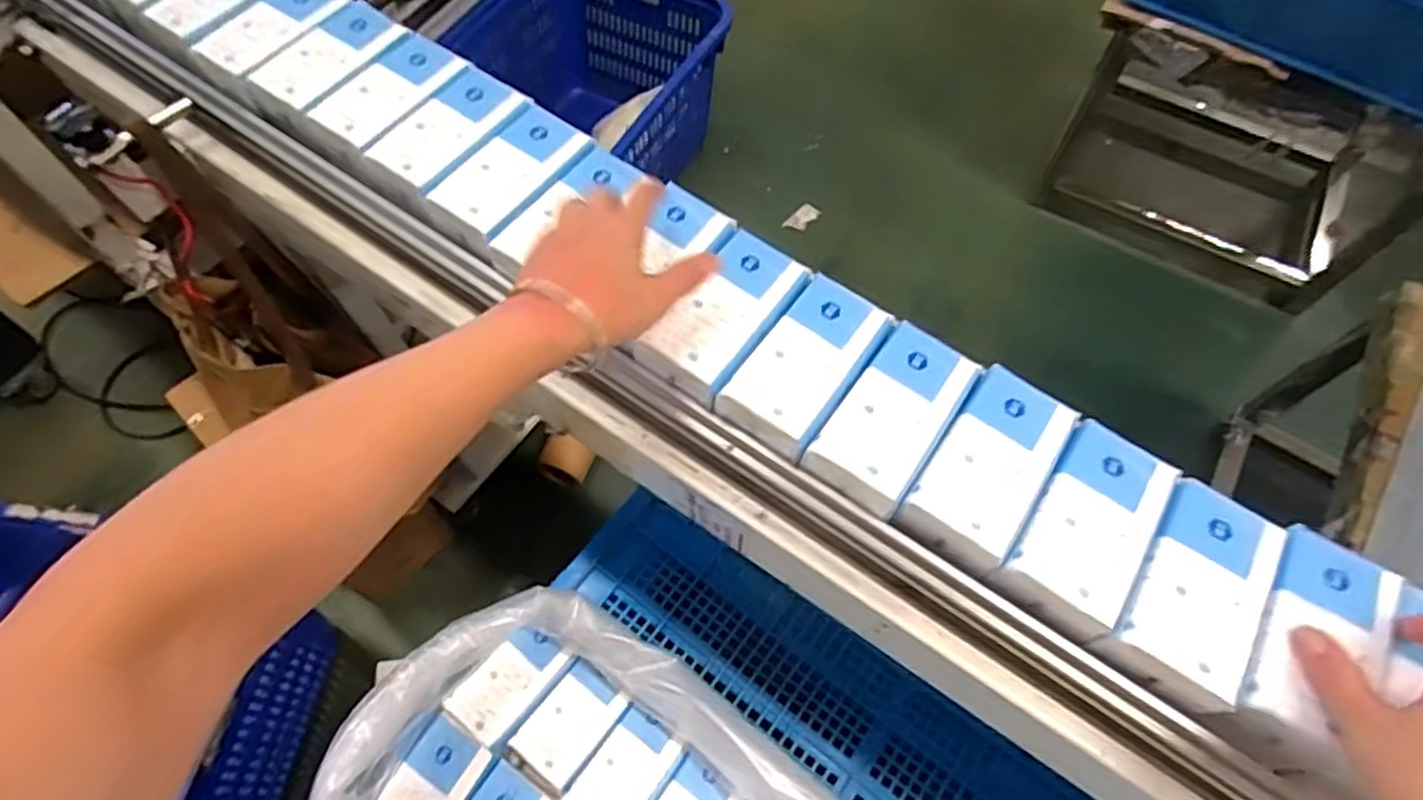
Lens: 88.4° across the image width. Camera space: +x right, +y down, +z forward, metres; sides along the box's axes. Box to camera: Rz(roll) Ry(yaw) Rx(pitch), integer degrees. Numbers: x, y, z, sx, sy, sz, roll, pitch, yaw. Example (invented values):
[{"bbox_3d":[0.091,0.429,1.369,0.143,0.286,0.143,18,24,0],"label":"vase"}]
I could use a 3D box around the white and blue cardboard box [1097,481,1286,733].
[{"bbox_3d":[0.285,0.114,0.435,0.067,0.033,0.124,31,64,14],"label":"white and blue cardboard box"}]

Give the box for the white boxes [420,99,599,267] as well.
[{"bbox_3d":[-0.147,-0.165,0.553,0.070,0.028,0.125,33,65,15],"label":"white boxes"}]

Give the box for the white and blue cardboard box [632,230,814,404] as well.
[{"bbox_3d":[0.011,-0.061,0.507,0.068,0.032,0.122,34,71,16],"label":"white and blue cardboard box"}]

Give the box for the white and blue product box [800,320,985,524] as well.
[{"bbox_3d":[0.121,0.011,0.480,0.064,0.029,0.121,33,64,15],"label":"white and blue product box"}]

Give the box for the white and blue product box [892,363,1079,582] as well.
[{"bbox_3d":[0.177,0.043,0.467,0.065,0.032,0.122,32,64,15],"label":"white and blue product box"}]

